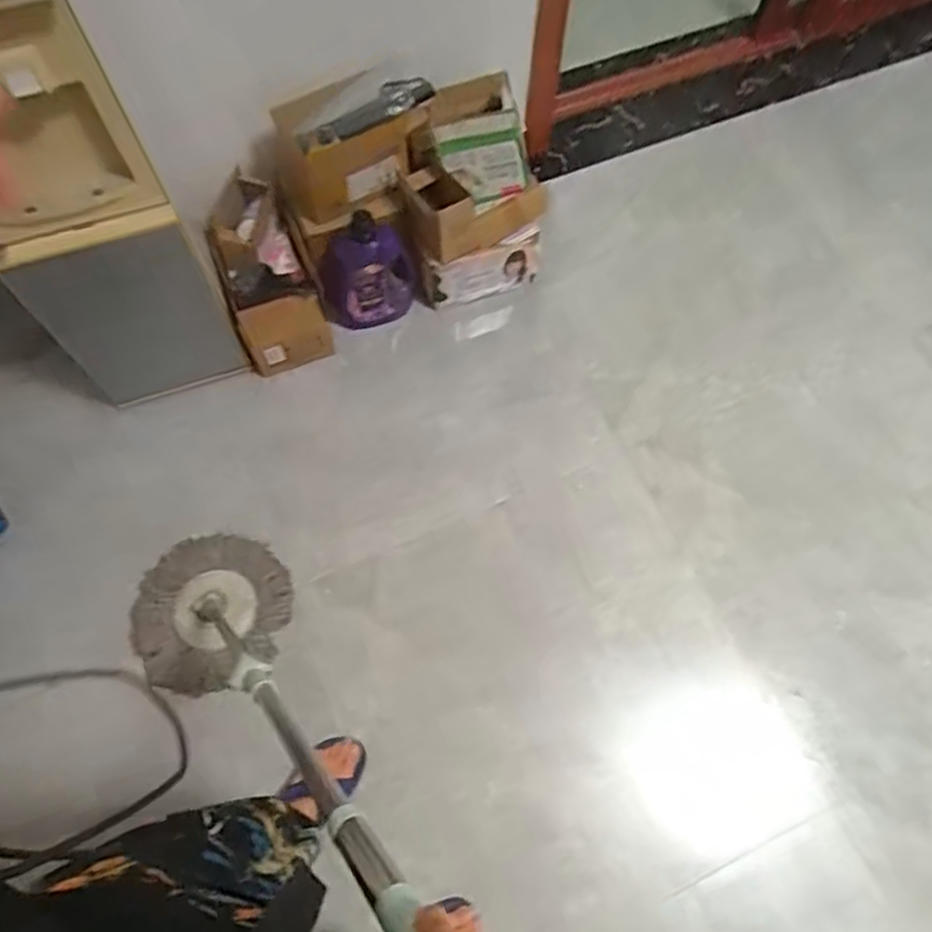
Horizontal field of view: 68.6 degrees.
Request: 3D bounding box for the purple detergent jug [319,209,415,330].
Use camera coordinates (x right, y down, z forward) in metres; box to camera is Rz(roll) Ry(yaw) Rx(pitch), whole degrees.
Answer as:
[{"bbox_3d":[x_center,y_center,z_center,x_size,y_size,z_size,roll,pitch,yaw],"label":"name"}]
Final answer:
[{"bbox_3d":[-0.224,-0.432,1.546,0.204,0.218,0.118,-15,68,-7],"label":"purple detergent jug"}]

